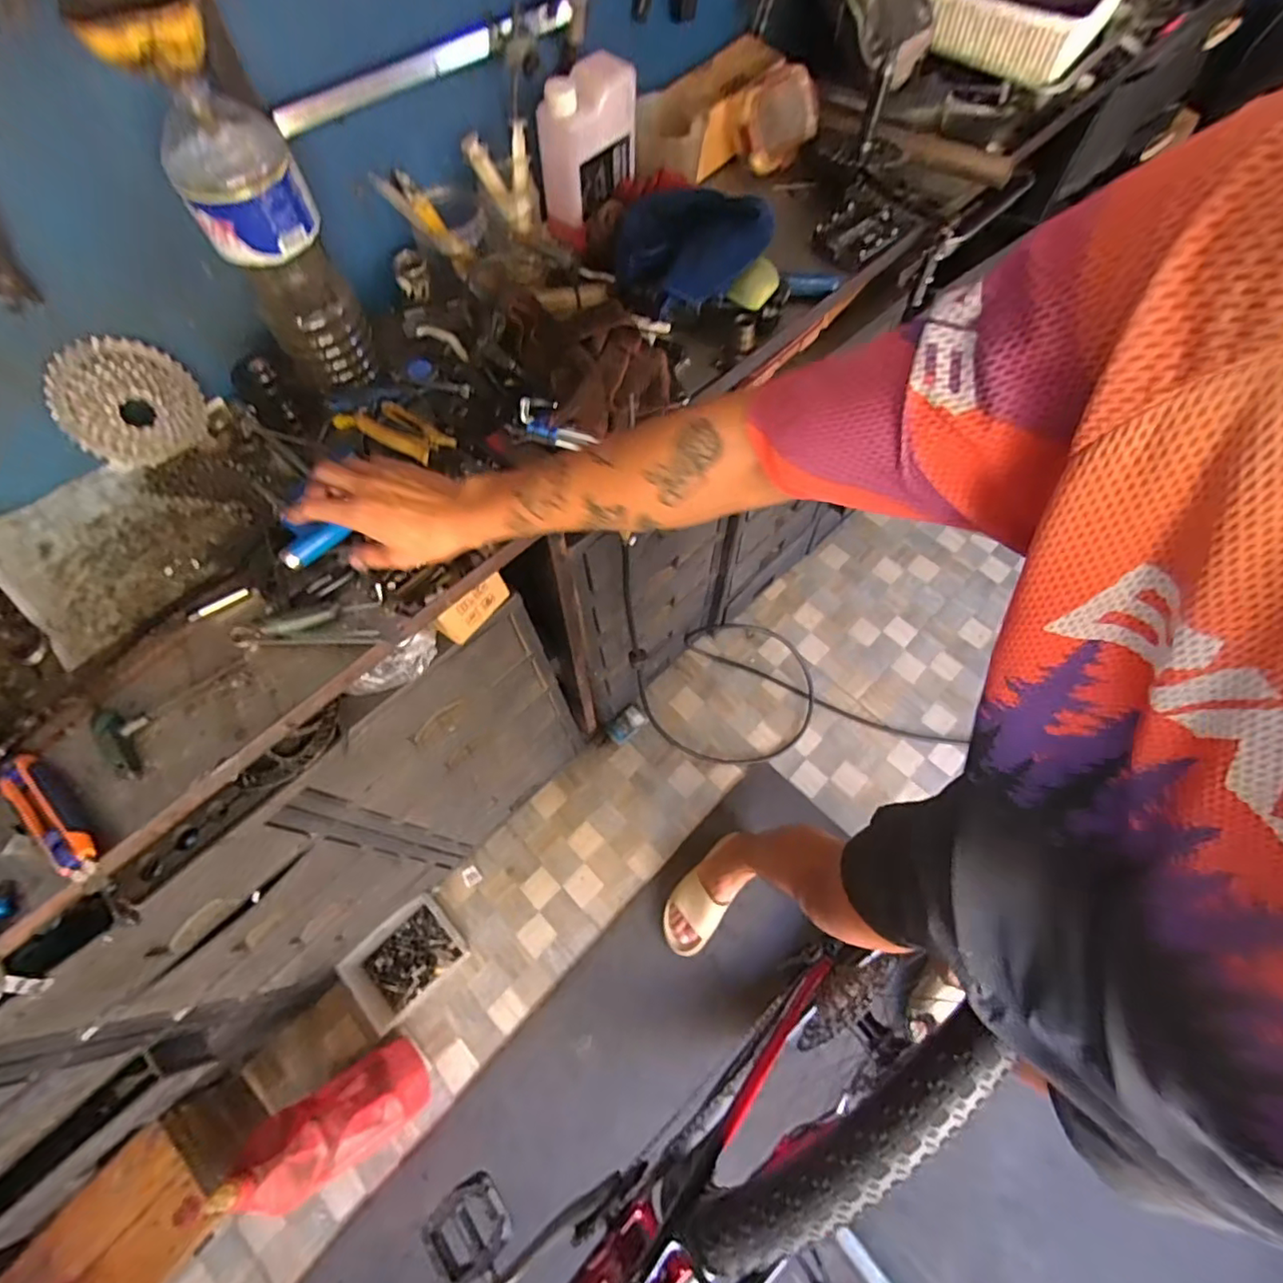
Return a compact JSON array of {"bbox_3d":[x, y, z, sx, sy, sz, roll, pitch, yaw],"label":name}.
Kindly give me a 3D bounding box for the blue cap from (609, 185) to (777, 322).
[{"bbox_3d":[0.060,-0.498,0.754,0.183,0.085,0.166,-4,64,0],"label":"blue cap"}]

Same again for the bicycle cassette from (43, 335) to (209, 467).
[{"bbox_3d":[-0.548,-0.251,0.639,0.128,0.129,0.052,-34,68,-14],"label":"bicycle cassette"}]

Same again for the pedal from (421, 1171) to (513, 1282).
[{"bbox_3d":[-0.239,0.816,0.819,0.115,0.028,0.100,-34,68,-13],"label":"pedal"}]

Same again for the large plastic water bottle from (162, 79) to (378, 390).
[{"bbox_3d":[-0.356,-0.374,0.601,0.101,0.258,0.077,-27,67,-11],"label":"large plastic water bottle"}]

